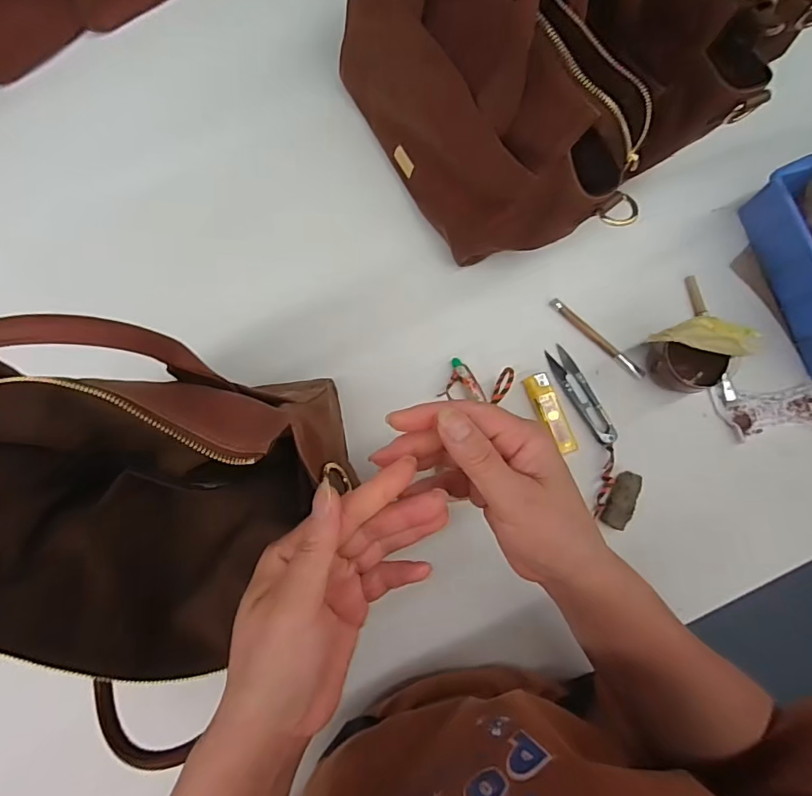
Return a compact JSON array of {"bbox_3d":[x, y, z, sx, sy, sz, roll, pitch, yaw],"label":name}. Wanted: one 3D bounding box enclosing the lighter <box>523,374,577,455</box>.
[{"bbox_3d":[0.135,0.013,0.470,0.023,0.008,0.077,-23,83,-3],"label":"lighter"}]

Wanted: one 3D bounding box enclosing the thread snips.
[{"bbox_3d":[0.166,-0.004,0.475,0.022,0.010,0.100,-30,83,-4],"label":"thread snips"}]

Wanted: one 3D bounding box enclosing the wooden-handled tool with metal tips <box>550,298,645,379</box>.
[{"bbox_3d":[0.182,-0.057,0.481,0.109,0.005,0.010,42,85,5],"label":"wooden-handled tool with metal tips"}]

